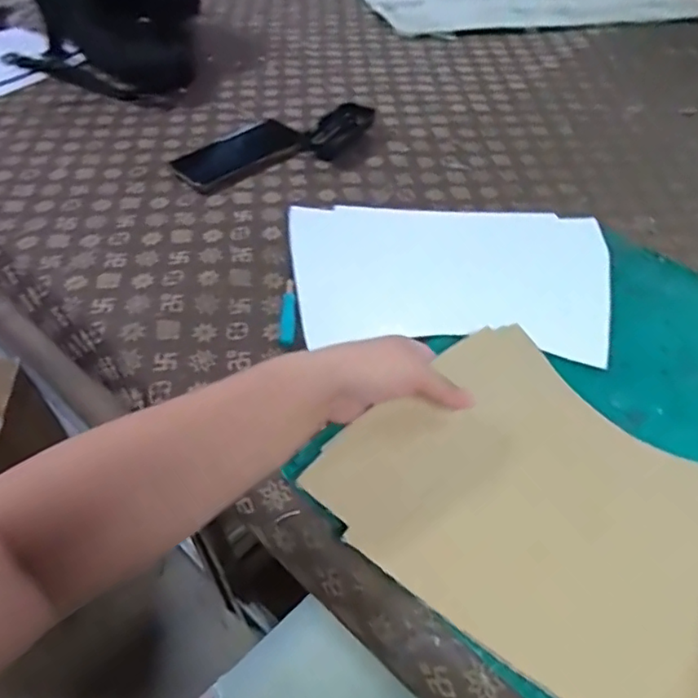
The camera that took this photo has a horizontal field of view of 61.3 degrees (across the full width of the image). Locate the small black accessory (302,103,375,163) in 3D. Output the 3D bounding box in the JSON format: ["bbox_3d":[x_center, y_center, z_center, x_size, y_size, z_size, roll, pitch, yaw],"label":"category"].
[{"bbox_3d":[-0.013,-0.276,0.751,0.055,0.021,0.113,21,52,17],"label":"small black accessory"}]

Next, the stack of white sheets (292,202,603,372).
[{"bbox_3d":[0.101,-0.079,0.586,0.311,0.009,0.208,2,49,1],"label":"stack of white sheets"}]

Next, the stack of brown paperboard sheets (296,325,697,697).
[{"bbox_3d":[0.155,0.122,0.407,0.321,0.043,0.208,33,56,25],"label":"stack of brown paperboard sheets"}]

